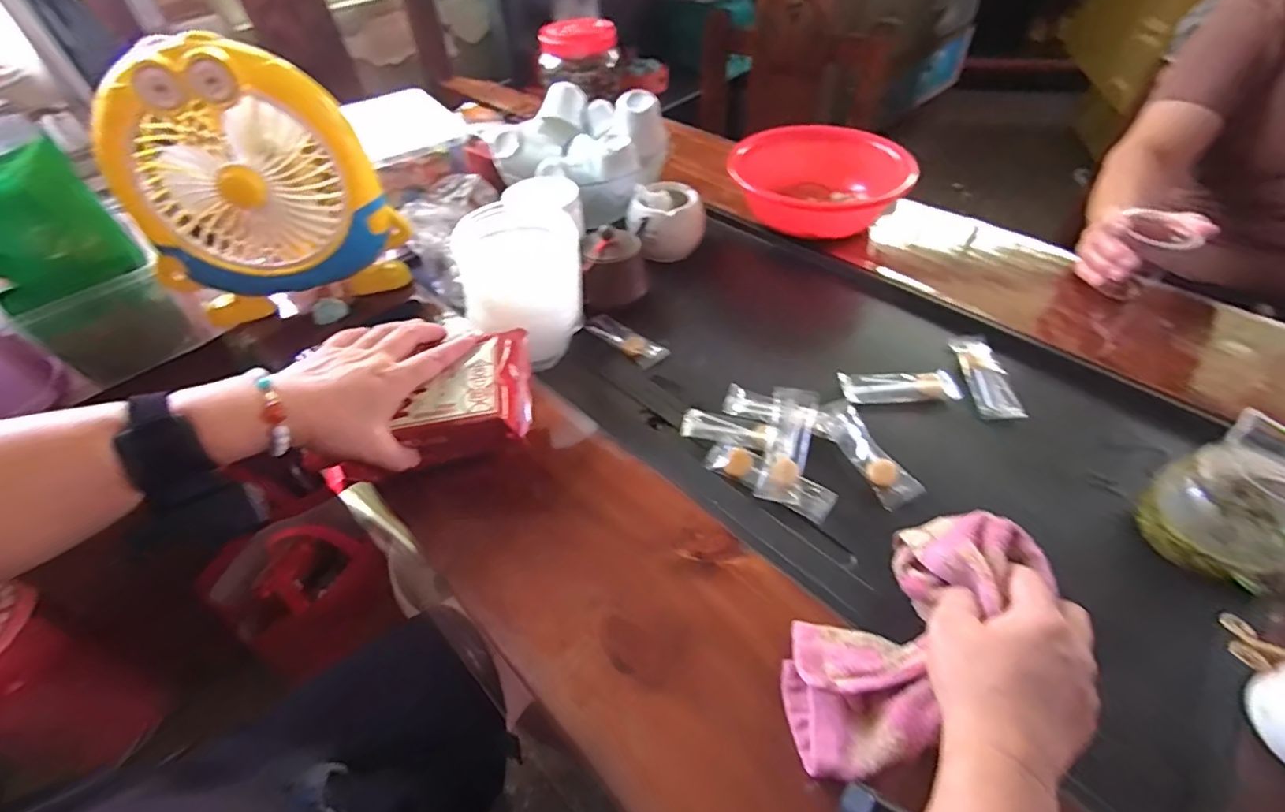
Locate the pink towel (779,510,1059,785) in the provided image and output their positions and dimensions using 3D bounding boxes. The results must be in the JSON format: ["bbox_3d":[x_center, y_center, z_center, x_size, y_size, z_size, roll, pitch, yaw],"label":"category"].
[{"bbox_3d":[0.169,0.145,0.351,0.201,0.044,0.085,-42,57,-13],"label":"pink towel"}]

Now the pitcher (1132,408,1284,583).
[{"bbox_3d":[0.440,0.074,0.402,0.101,0.109,0.084,-26,51,-20],"label":"pitcher"}]

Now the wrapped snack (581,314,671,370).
[{"bbox_3d":[-0.020,-0.077,0.617,0.105,0.011,0.037,33,57,29],"label":"wrapped snack"}]

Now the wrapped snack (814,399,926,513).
[{"bbox_3d":[0.198,0.043,0.492,0.046,0.013,0.113,-17,49,-13],"label":"wrapped snack"}]

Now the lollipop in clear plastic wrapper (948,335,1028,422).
[{"bbox_3d":[0.349,-0.037,0.555,0.042,0.009,0.130,4,48,7],"label":"lollipop in clear plastic wrapper"}]

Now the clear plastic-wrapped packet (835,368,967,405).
[{"bbox_3d":[0.258,-0.020,0.543,0.109,0.006,0.035,-2,47,1],"label":"clear plastic-wrapped packet"}]

